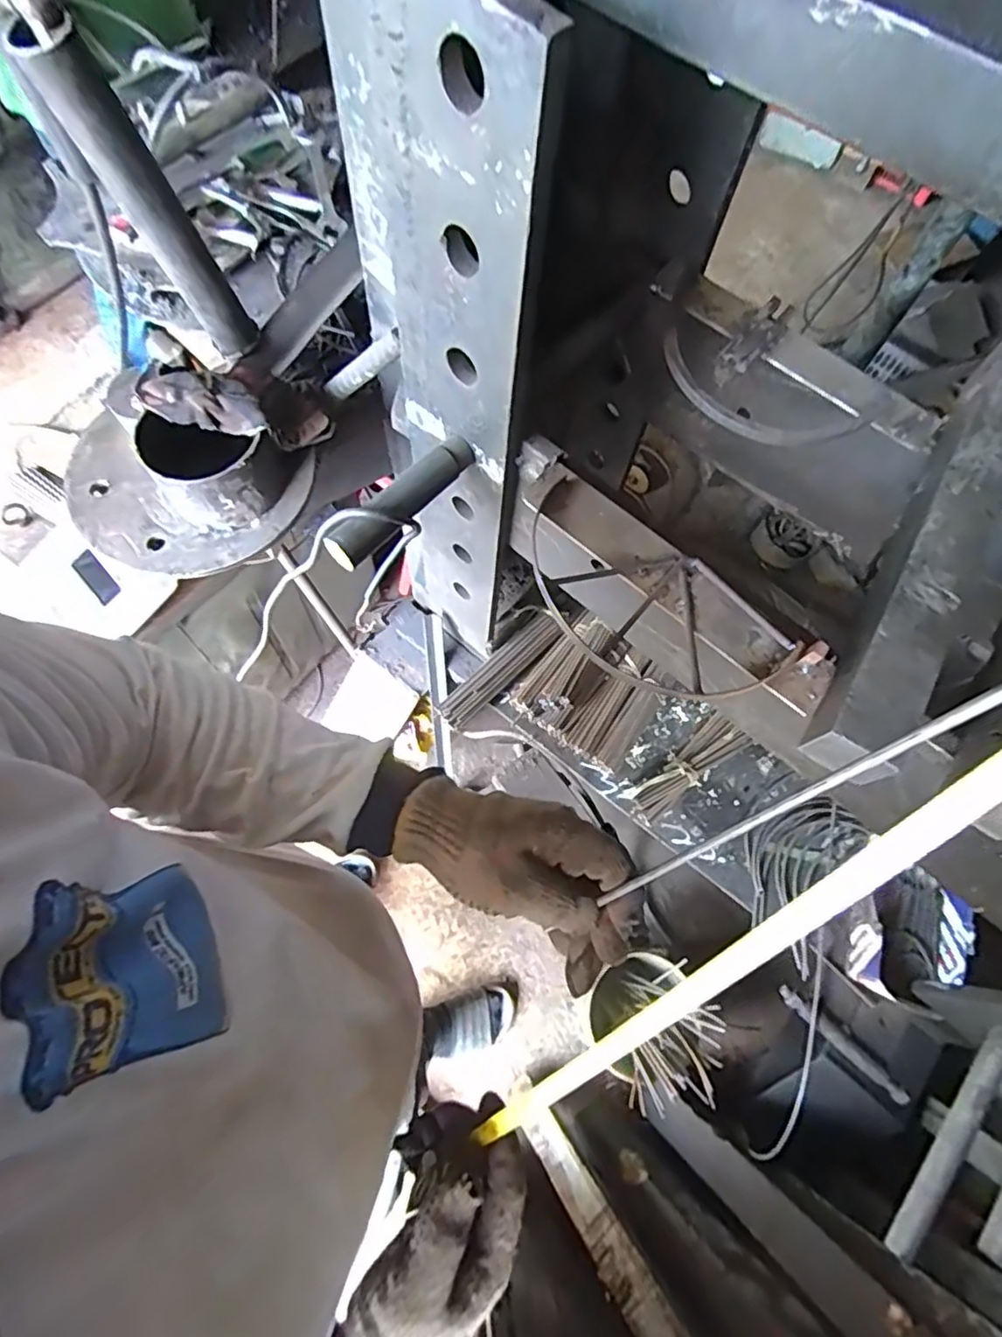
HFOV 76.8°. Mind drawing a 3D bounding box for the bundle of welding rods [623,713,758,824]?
[{"bbox_3d":[0.306,0.155,1.018,0.224,0.042,0.066,-34,73,-15],"label":"bundle of welding rods"}]

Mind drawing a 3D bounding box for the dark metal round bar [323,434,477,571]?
[{"bbox_3d":[-0.087,-0.149,0.566,0.035,0.031,0.157,41,72,13],"label":"dark metal round bar"}]

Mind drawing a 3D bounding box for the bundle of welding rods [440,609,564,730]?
[{"bbox_3d":[0.003,0.000,1.055,0.253,0.032,0.049,-42,75,-17],"label":"bundle of welding rods"}]

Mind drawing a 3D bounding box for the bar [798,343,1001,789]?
[{"bbox_3d":[0.341,-0.102,0.499,0.063,0.044,0.432,30,70,9],"label":"bar"}]

